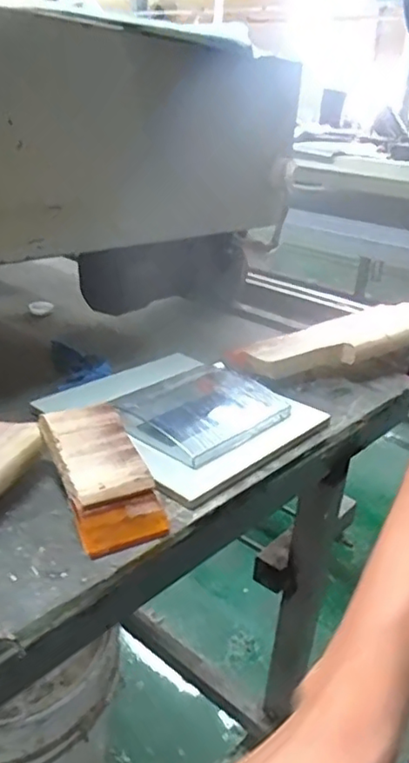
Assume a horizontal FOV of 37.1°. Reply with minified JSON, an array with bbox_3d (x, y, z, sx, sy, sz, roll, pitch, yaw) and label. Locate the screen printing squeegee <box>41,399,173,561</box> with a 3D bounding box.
[{"bbox_3d":[-0.074,0.065,0.436,0.059,0.018,0.118,-10,54,-30],"label":"screen printing squeegee"}]

